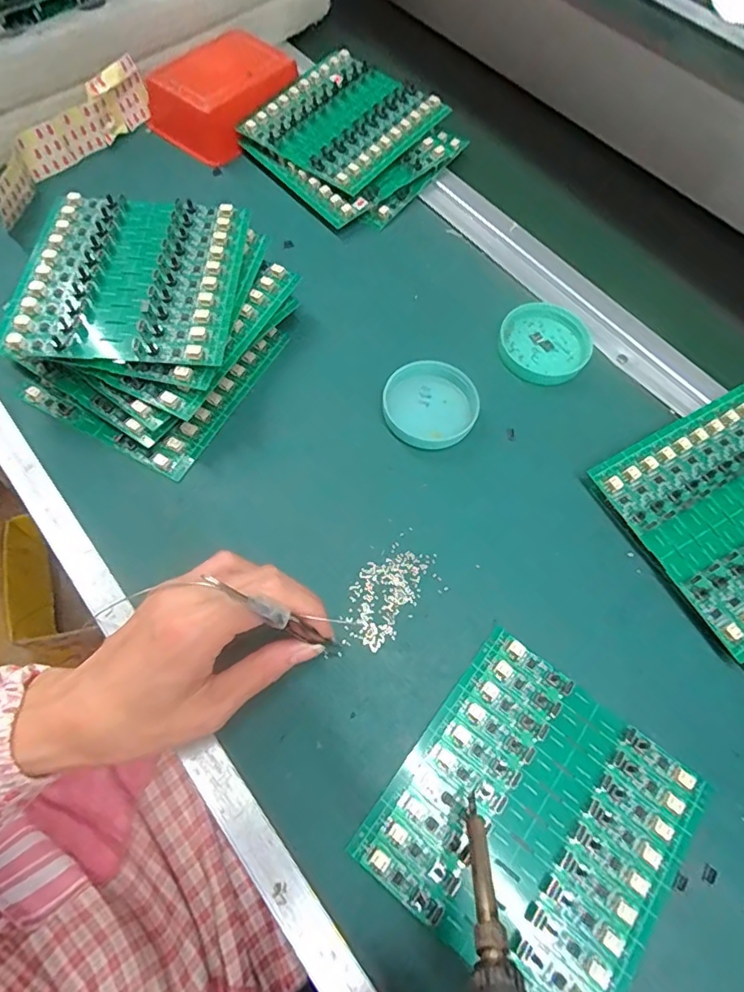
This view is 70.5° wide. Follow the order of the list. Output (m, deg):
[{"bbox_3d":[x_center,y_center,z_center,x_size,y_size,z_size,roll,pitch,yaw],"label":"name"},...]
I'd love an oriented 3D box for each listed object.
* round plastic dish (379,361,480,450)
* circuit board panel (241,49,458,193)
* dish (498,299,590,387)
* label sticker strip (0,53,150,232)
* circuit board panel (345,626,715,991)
[{"bbox_3d":[0.040,-0.064,0.361,0.062,0.015,0.061,1,65,-2],"label":"round plastic dish"},{"bbox_3d":[-0.021,-0.331,0.462,0.126,0.012,0.136,37,74,13],"label":"circuit board panel"},{"bbox_3d":[0.129,-0.115,0.392,0.070,0.009,0.065,1,65,-2],"label":"dish"},{"bbox_3d":[-0.256,-0.298,0.439,0.028,0.044,0.185,24,66,8],"label":"label sticker strip"},{"bbox_3d":[0.084,0.163,0.266,0.134,0.005,0.136,36,69,13],"label":"circuit board panel"}]

